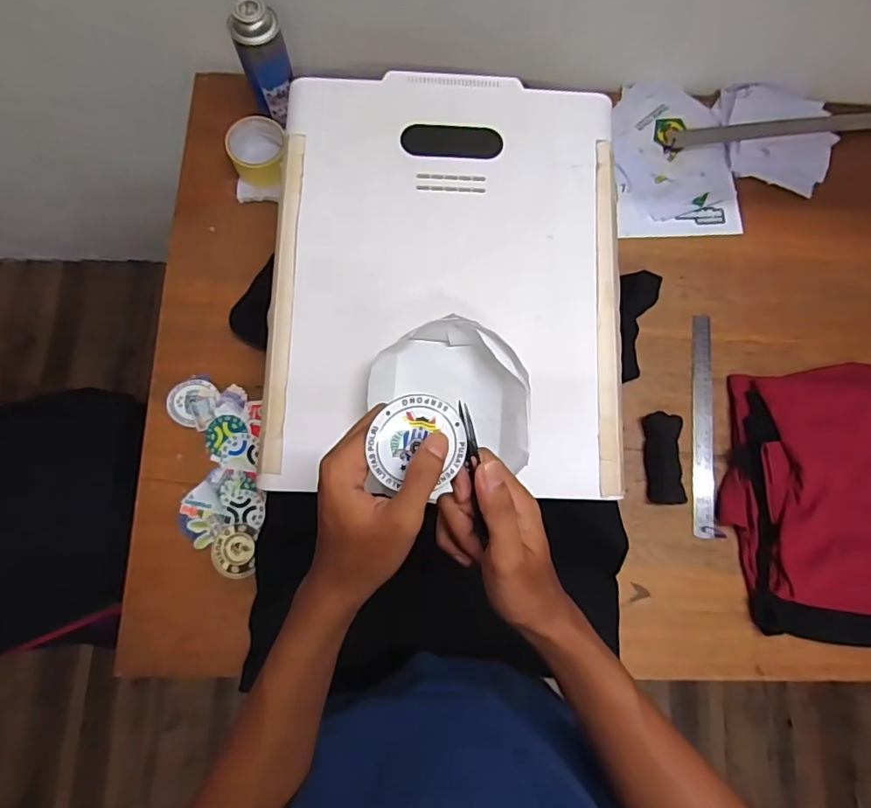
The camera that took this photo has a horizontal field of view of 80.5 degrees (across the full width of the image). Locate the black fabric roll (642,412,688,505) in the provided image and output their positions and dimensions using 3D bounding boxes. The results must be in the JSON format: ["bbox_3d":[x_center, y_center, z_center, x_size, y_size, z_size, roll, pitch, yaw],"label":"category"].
[{"bbox_3d":[0.323,0.076,0.721,0.049,0.027,0.124,2,78,-3],"label":"black fabric roll"}]

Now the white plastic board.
[{"bbox_3d":[0.014,-0.153,0.595,0.396,0.020,0.495,2,80,-2],"label":"white plastic board"}]

